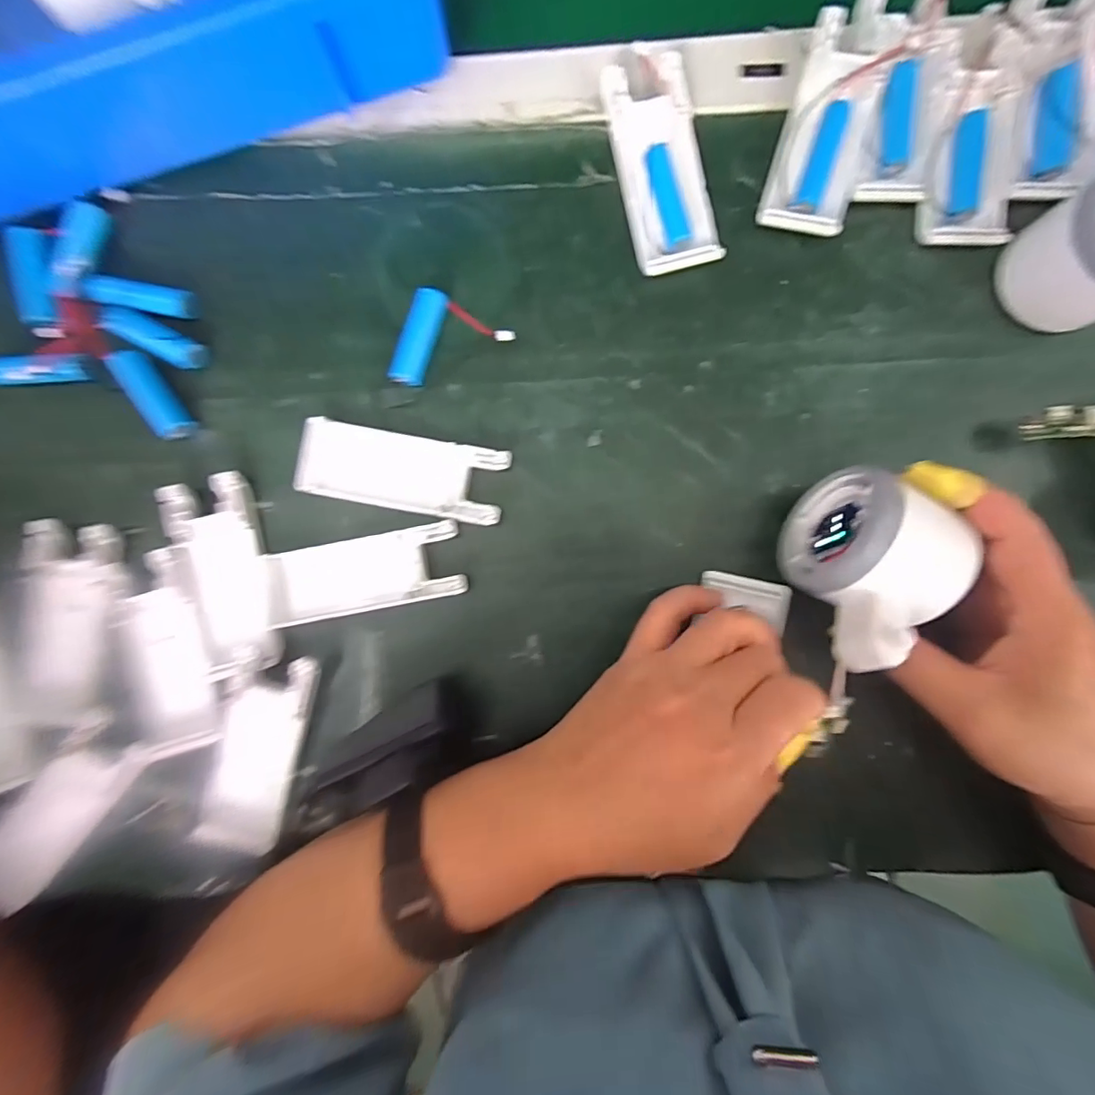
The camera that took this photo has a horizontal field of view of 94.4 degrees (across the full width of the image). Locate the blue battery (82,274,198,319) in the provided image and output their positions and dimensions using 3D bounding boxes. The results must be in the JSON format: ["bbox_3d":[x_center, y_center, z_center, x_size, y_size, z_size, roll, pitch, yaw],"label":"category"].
[{"bbox_3d":[-0.217,-0.134,0.271,0.054,0.015,0.015,9,93,-3],"label":"blue battery"}]

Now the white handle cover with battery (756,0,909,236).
[{"bbox_3d":[0.147,-0.226,0.261,0.041,0.017,0.124,16,90,2],"label":"white handle cover with battery"}]

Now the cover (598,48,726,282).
[{"bbox_3d":[0.060,-0.199,0.266,0.044,0.013,0.102,-13,89,2],"label":"cover"}]

